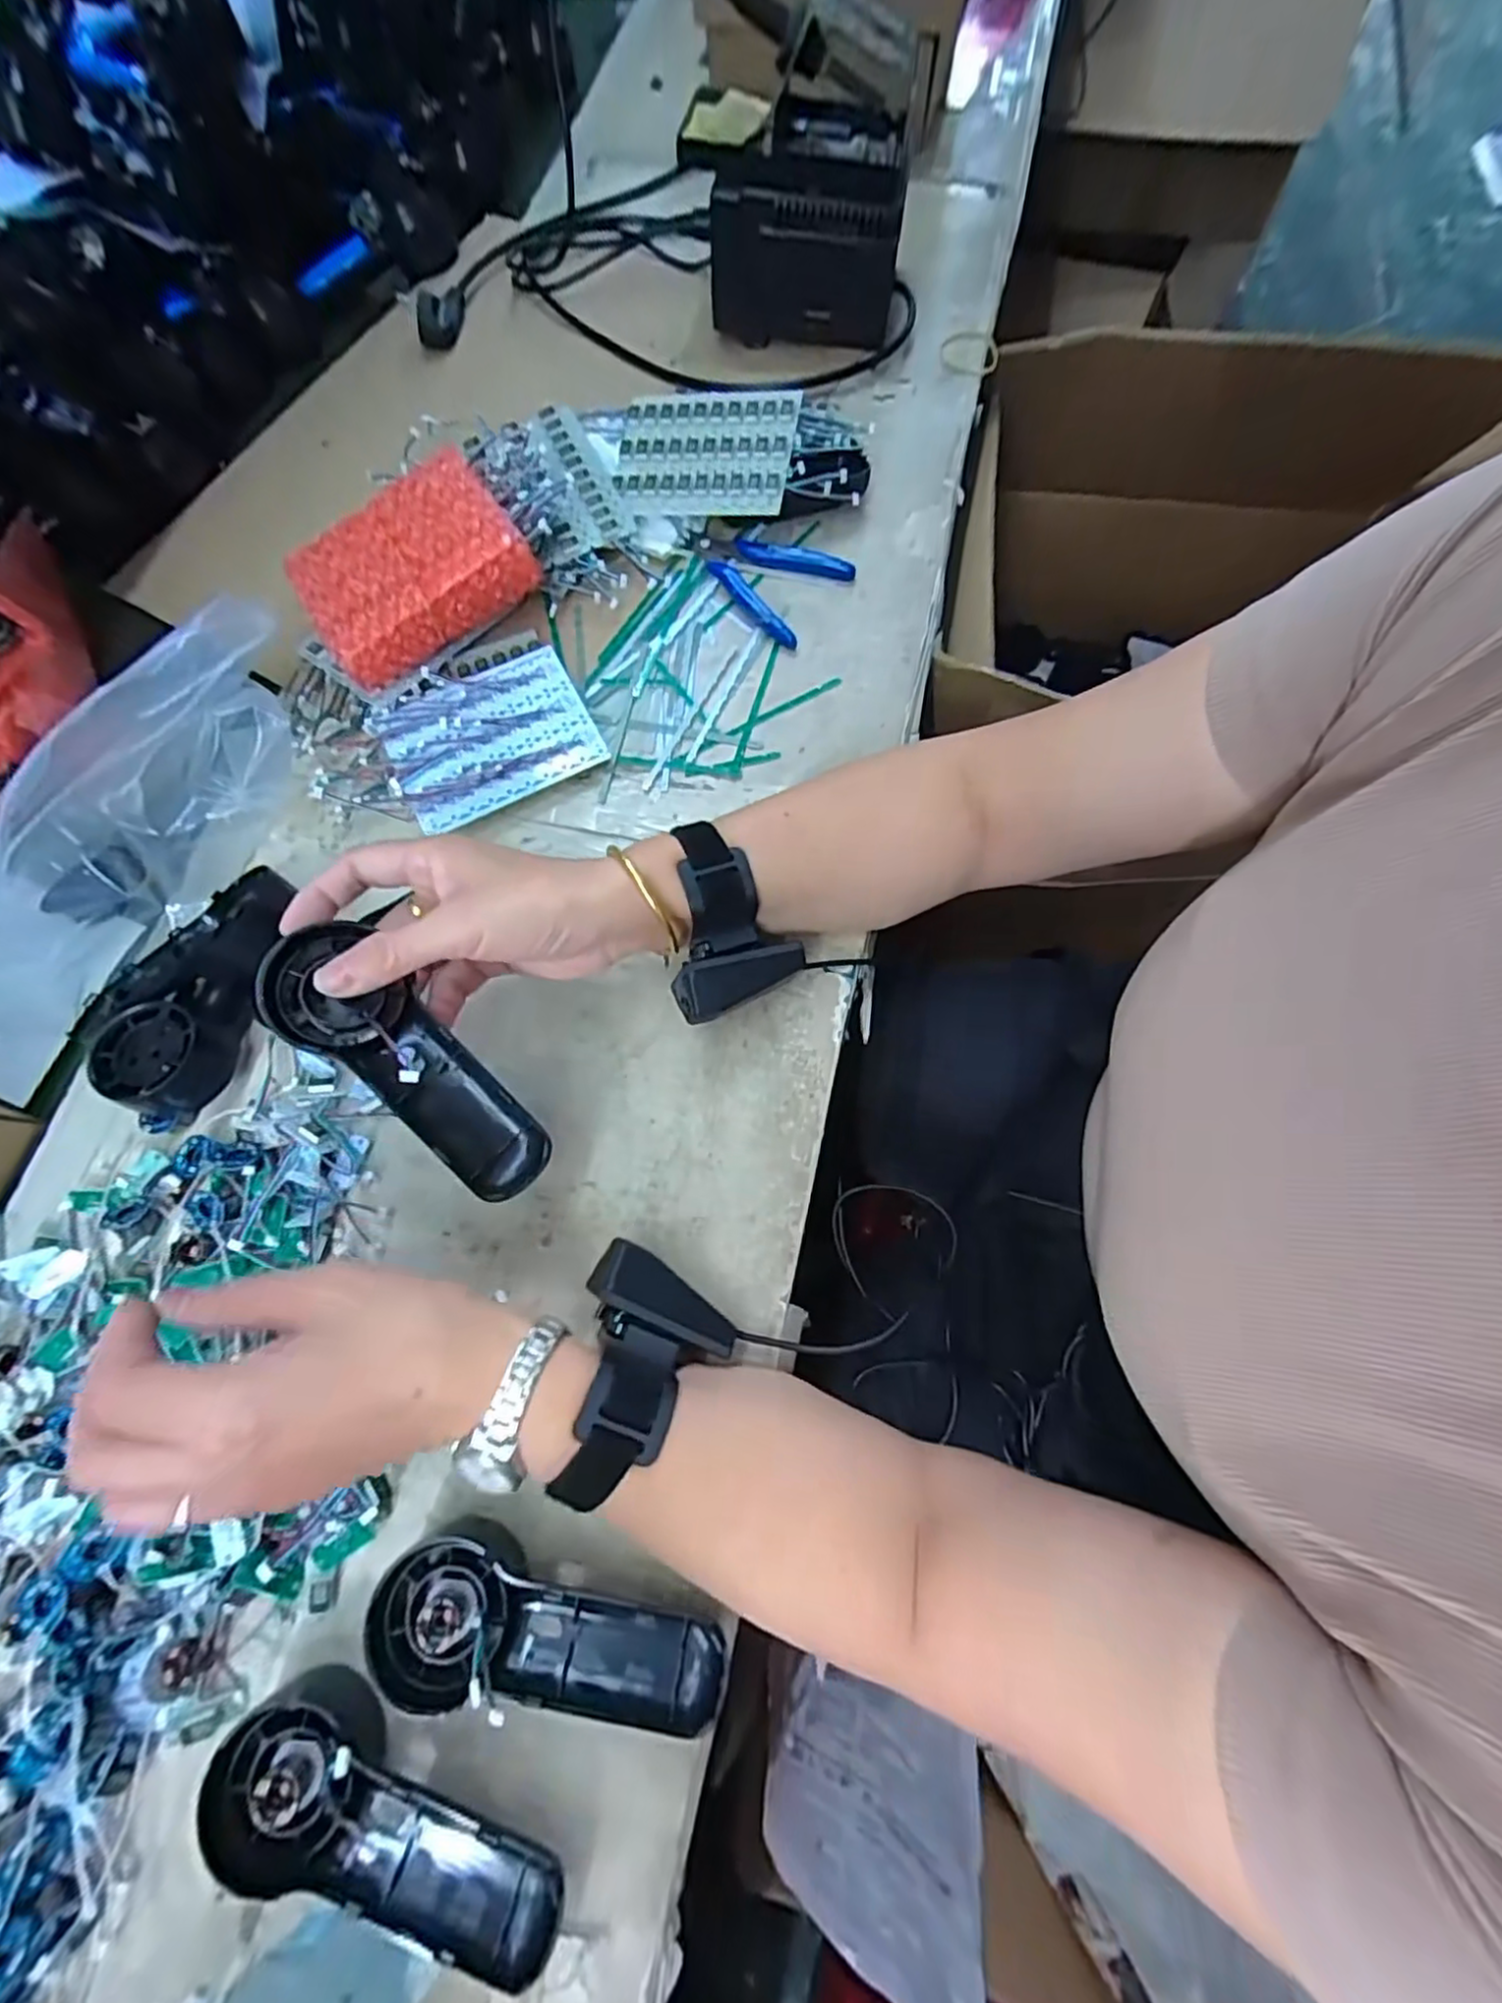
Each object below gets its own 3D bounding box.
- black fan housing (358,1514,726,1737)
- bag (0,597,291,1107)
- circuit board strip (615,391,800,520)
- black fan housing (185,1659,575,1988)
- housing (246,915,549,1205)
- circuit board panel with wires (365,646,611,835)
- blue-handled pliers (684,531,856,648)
[{"bbox_3d":[-0.086,0.271,0.298,0.146,0.034,0.063,10,73,8],"label":"black fan housing"},{"bbox_3d":[-0.362,-0.104,0.390,0.106,0.086,0.318,26,76,11],"label":"bag"},{"bbox_3d":[-0.034,-0.392,0.489,0.128,0.008,0.094,8,82,13],"label":"circuit board strip"},{"bbox_3d":[-0.146,0.331,0.284,0.148,0.031,0.062,12,74,9],"label":"black fan housing"},{"bbox_3d":[-0.157,0.029,0.322,0.149,0.024,0.050,44,78,-7],"label":"housing"},{"bbox_3d":[-0.172,-0.175,0.452,0.127,0.013,0.100,-27,72,-4],"label":"circuit board panel with wires"},{"bbox_3d":[0.005,-0.307,0.485,0.117,0.008,0.074,37,79,15],"label":"blue-handled pliers"}]

